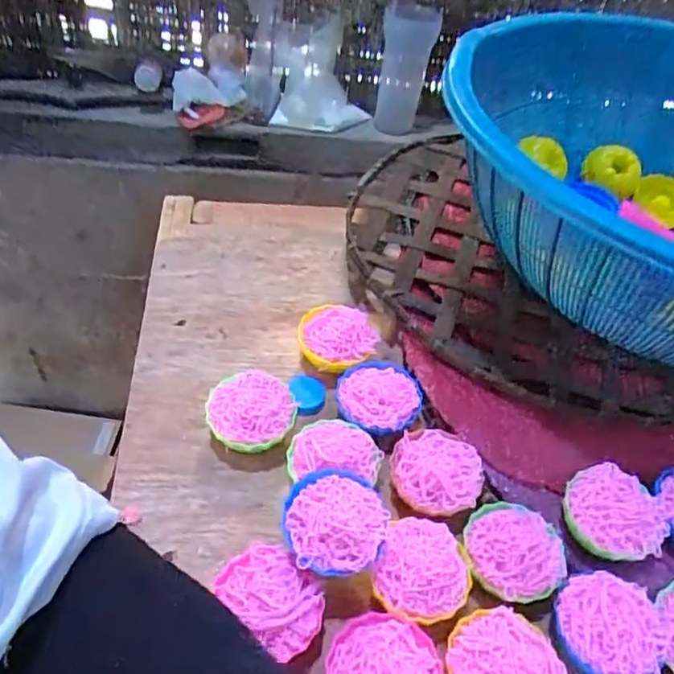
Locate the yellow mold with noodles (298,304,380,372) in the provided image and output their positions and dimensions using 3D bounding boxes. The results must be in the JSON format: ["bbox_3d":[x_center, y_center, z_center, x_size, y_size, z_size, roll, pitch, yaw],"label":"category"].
[{"bbox_3d":[0.000,0.001,0.490,0.061,0.030,0.051,17,46,7],"label":"yellow mold with noodles"}]

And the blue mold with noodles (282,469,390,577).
[{"bbox_3d":[-0.001,0.107,0.357,0.058,0.033,0.057,2,47,-2],"label":"blue mold with noodles"}]

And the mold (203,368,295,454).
[{"bbox_3d":[-0.061,0.056,0.439,0.060,0.030,0.058,4,46,-5],"label":"mold"}]

